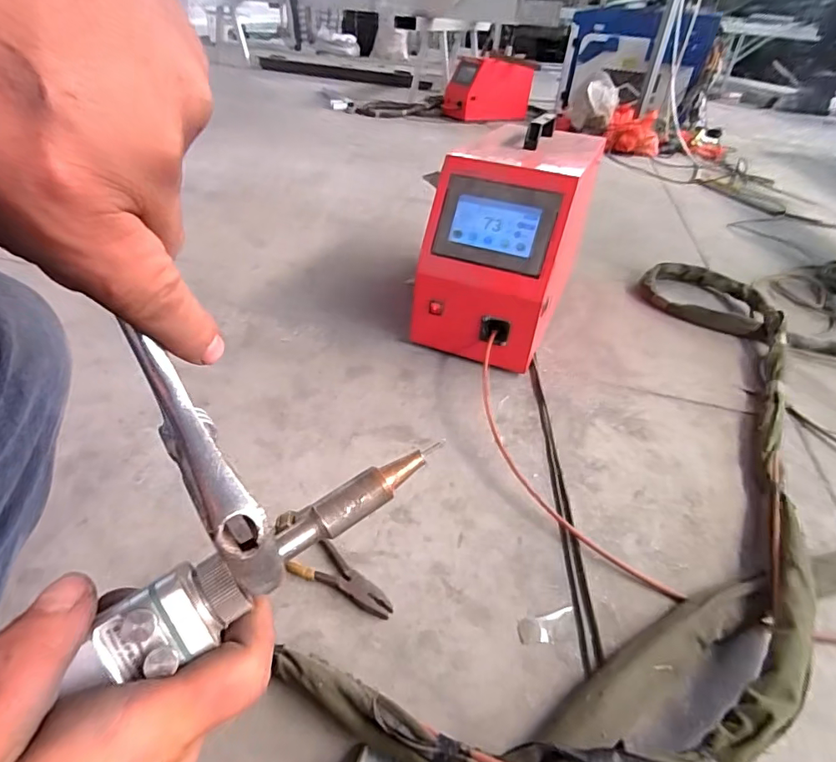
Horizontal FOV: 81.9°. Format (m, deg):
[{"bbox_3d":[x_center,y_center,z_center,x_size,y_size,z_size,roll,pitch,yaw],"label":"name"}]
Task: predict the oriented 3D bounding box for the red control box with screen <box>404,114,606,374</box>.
[{"bbox_3d":[0.198,-0.299,1.022,0.272,0.375,0.450,18,39,16],"label":"red control box with screen"}]

